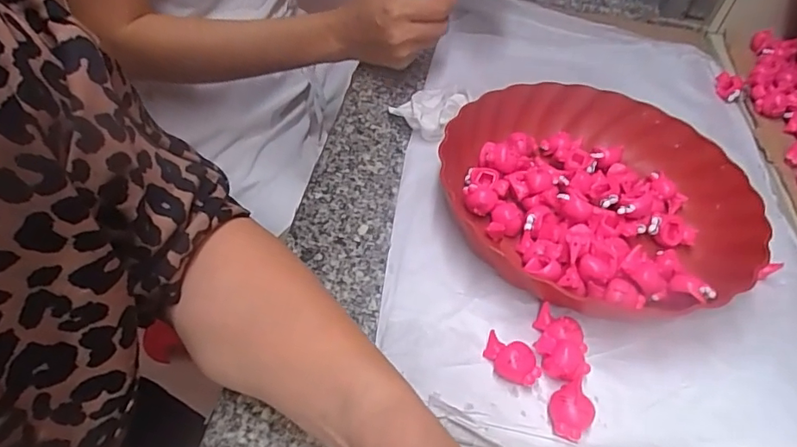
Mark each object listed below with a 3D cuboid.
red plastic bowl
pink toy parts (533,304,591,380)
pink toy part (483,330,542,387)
[{"bbox_3d":[0.161,-0.026,0.424,0.234,0.045,0.229,3,49,-4],"label":"red plastic bowl"},{"bbox_3d":[0.106,0.077,0.339,0.033,0.019,0.050,16,50,7],"label":"pink toy parts"},{"bbox_3d":[0.072,0.086,0.327,0.036,0.020,0.022,21,51,12],"label":"pink toy part"}]

